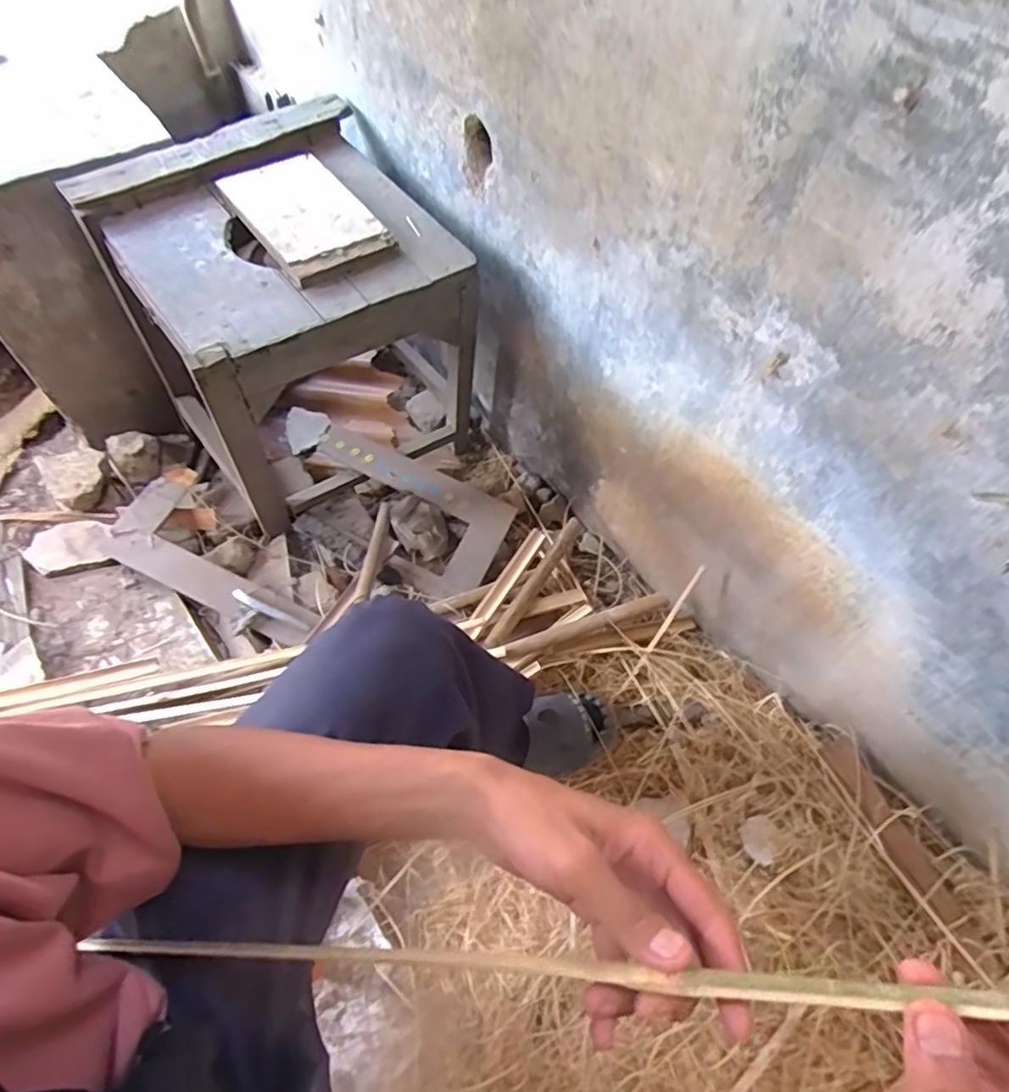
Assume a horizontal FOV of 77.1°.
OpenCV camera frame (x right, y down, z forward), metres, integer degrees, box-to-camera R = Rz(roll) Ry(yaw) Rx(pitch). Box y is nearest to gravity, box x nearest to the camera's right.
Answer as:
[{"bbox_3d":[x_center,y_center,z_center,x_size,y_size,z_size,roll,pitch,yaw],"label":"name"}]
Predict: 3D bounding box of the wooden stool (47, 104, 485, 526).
[{"bbox_3d":[-0.334,-0.352,1.057,0.430,0.445,0.437,-33,65,-19],"label":"wooden stool"}]

